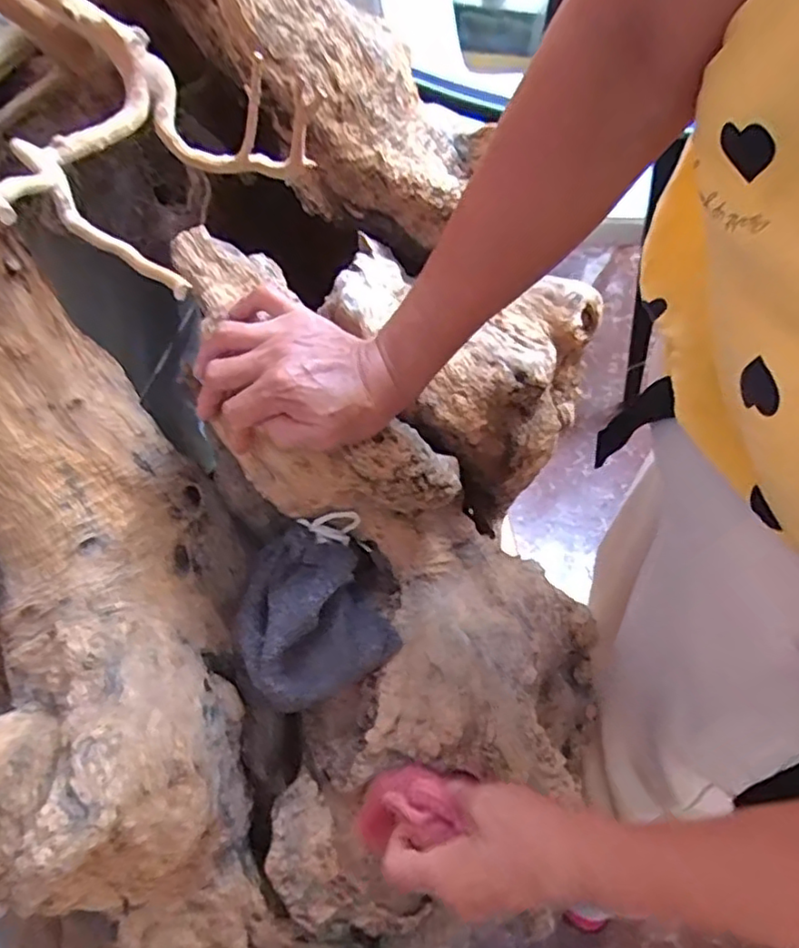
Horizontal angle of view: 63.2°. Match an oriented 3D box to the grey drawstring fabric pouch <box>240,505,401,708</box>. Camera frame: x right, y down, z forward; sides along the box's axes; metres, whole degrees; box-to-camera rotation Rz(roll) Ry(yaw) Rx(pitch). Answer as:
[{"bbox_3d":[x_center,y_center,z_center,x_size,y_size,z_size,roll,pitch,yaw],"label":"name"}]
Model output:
[{"bbox_3d":[-0.065,0.098,0.471,0.112,0.070,0.114,-23,60,-15],"label":"grey drawstring fabric pouch"}]

